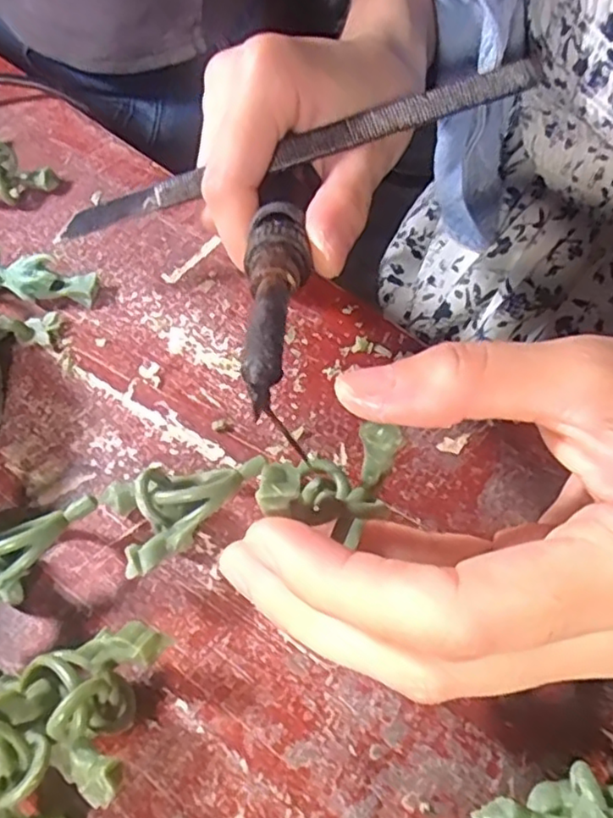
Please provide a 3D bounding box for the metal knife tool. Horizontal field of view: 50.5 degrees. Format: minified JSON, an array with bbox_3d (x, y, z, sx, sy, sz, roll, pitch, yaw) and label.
[{"bbox_3d":[-0.006,-0.084,0.213,0.162,0.007,0.006,-15,57,9],"label":"metal knife tool"}]

